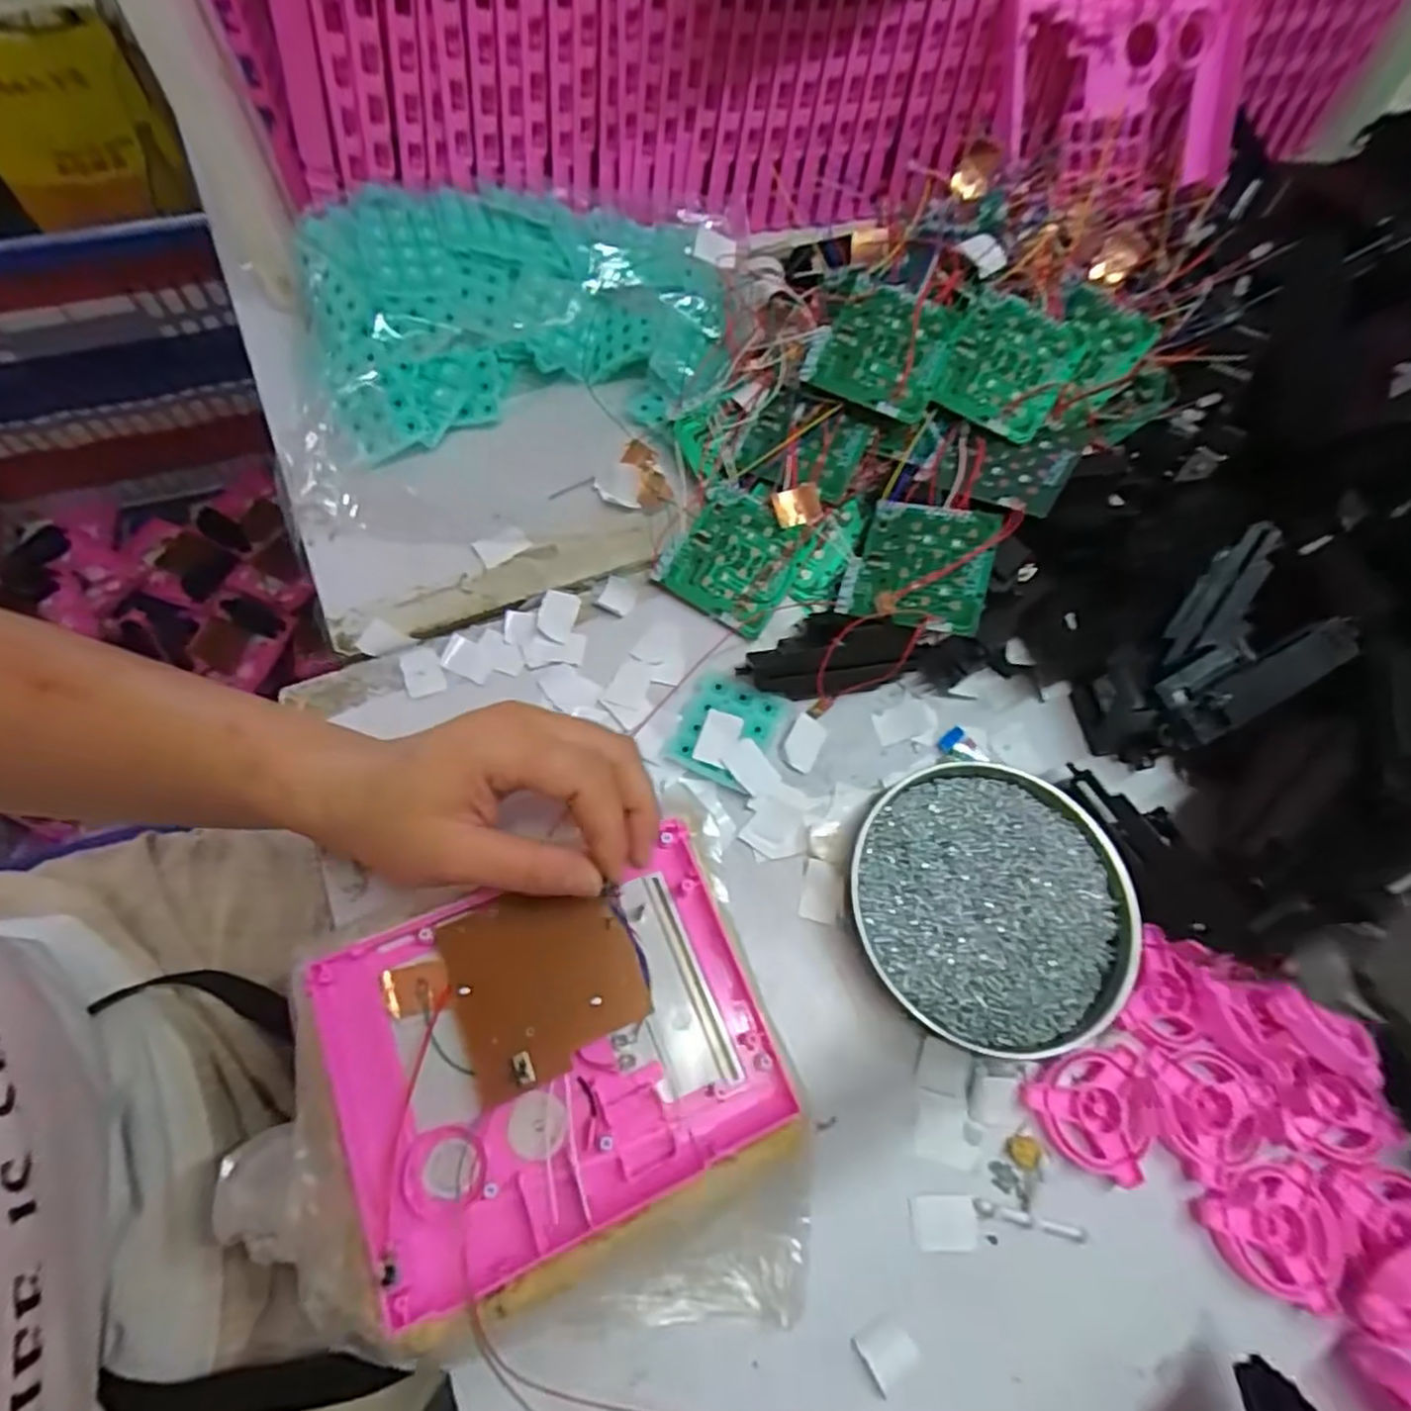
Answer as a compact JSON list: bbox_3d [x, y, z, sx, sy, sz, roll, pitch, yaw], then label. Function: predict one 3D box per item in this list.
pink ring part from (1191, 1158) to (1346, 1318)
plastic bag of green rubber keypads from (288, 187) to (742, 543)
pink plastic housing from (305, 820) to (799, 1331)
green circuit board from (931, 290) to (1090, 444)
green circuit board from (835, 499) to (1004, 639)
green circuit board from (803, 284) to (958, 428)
[{"bbox_3d":[0.242,0.228,0.305,0.055,0.011,0.052,-1,66,-5],"label":"pink ring part"},{"bbox_3d":[-0.113,-0.222,0.434,0.285,0.074,0.187,-13,67,-10],"label":"plastic bag of green rubber keypads"},{"bbox_3d":[-0.062,0.139,0.292,0.162,0.025,0.131,-22,69,-10],"label":"pink plastic housing"},{"bbox_3d":[0.171,-0.194,0.408,0.068,0.006,0.071,31,93,9],"label":"green circuit board"},{"bbox_3d":[0.115,-0.077,0.387,0.072,0.009,0.073,13,75,21],"label":"green circuit board"},{"bbox_3d":[0.100,-0.205,0.410,0.072,0.006,0.070,19,86,6],"label":"green circuit board"}]

